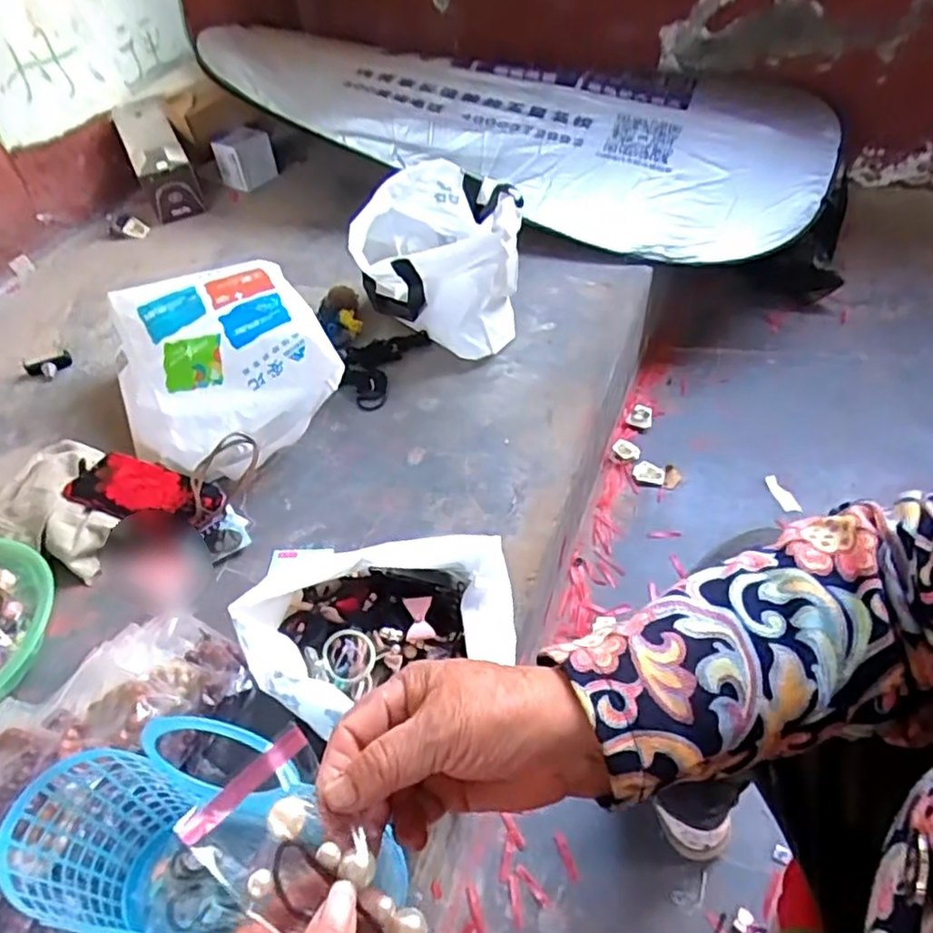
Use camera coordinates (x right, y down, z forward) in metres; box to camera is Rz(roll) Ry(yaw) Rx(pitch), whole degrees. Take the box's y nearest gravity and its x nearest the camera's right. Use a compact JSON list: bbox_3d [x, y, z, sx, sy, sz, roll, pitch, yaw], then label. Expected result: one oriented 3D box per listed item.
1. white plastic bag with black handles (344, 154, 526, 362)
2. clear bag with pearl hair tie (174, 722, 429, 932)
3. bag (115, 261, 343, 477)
[{"bbox_3d":[-0.043,-0.323,1.037,0.239,0.213,0.263,-4,48,2],"label":"white plastic bag with black handles"},{"bbox_3d":[-0.059,0.160,0.265,0.102,0.011,0.056,41,59,2],"label":"clear bag with pearl hair tie"},{"bbox_3d":[-0.356,-0.142,0.950,0.282,0.144,0.331,-25,51,-16],"label":"bag"}]

